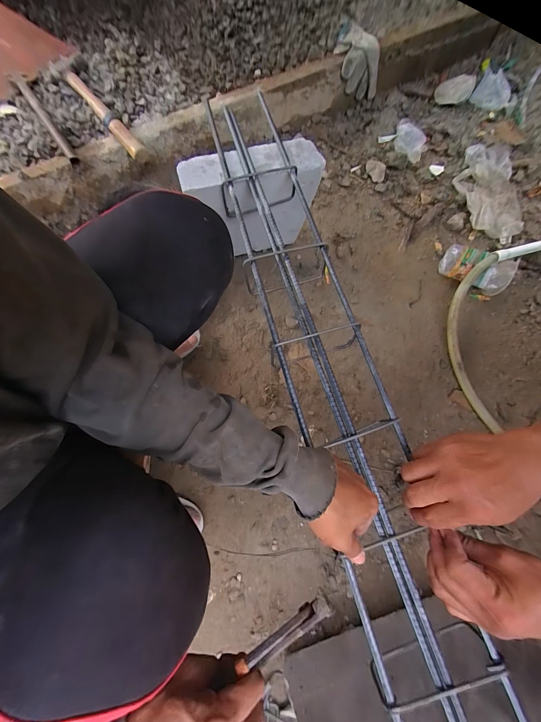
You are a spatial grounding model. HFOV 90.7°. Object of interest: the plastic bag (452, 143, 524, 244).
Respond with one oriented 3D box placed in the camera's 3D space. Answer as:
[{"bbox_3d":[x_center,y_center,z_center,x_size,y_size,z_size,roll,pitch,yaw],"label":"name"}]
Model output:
[{"bbox_3d":[0.596,-0.467,0.727,0.156,0.028,0.293,4,75,2],"label":"plastic bag"}]

